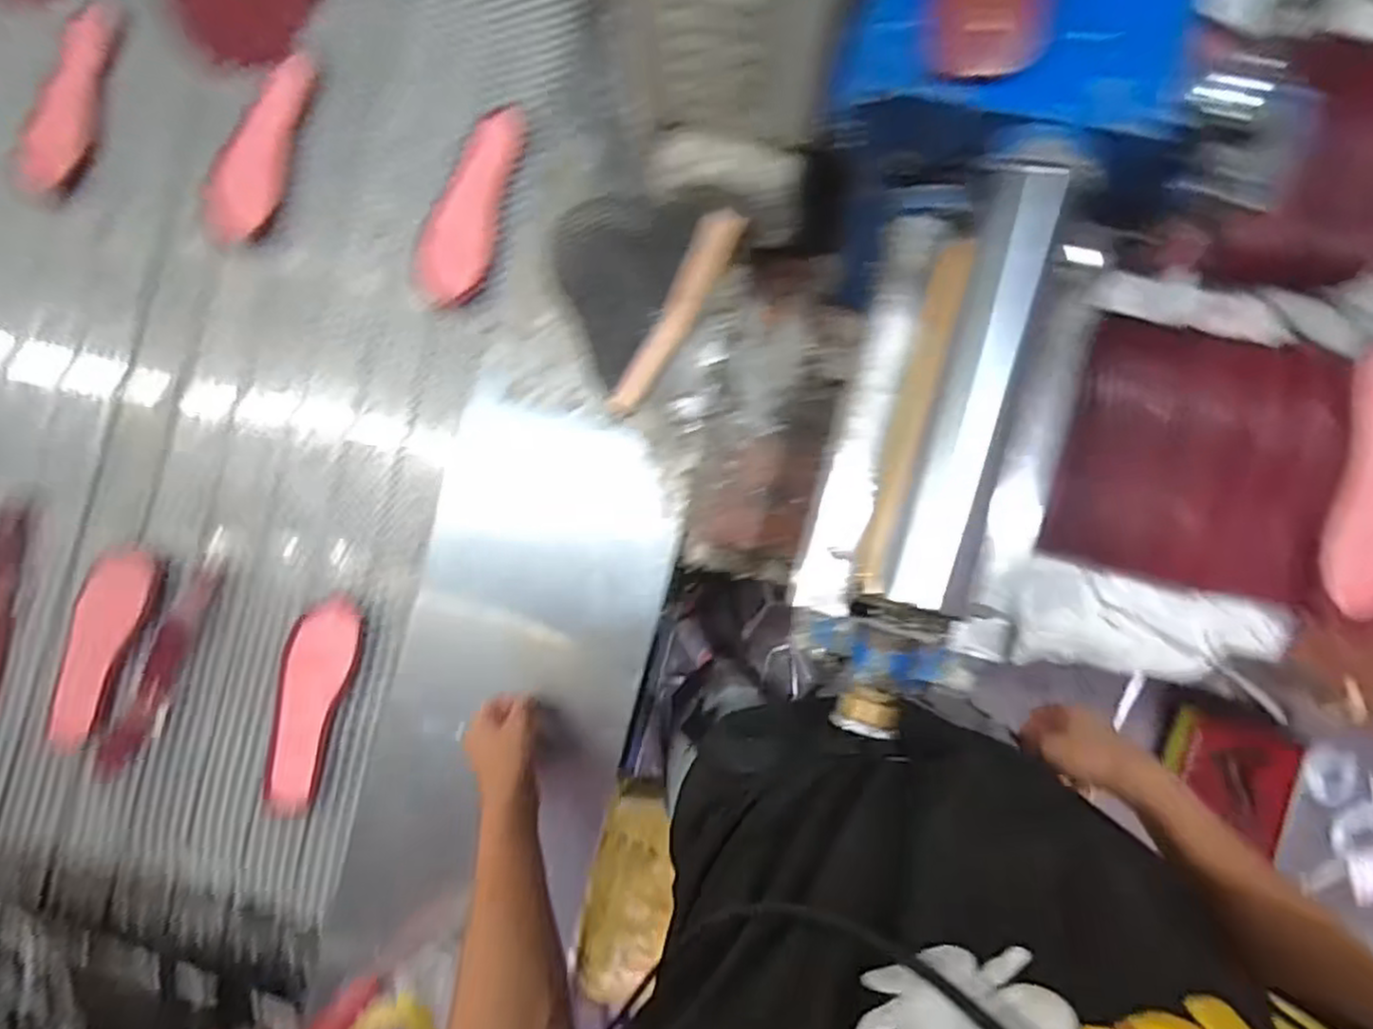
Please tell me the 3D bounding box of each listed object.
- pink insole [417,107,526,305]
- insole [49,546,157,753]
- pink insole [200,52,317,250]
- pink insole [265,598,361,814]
[{"bbox_3d":[-0.230,-0.336,0.772,0.075,0.023,0.222,21,88,4],"label":"pink insole"},{"bbox_3d":[-0.632,0.143,0.766,0.057,0.016,0.223,22,92,5],"label":"insole"},{"bbox_3d":[-0.459,-0.395,0.784,0.073,0.024,0.212,29,89,4],"label":"pink insole"},{"bbox_3d":[-0.404,0.208,0.768,0.070,0.027,0.235,14,88,4],"label":"pink insole"}]

